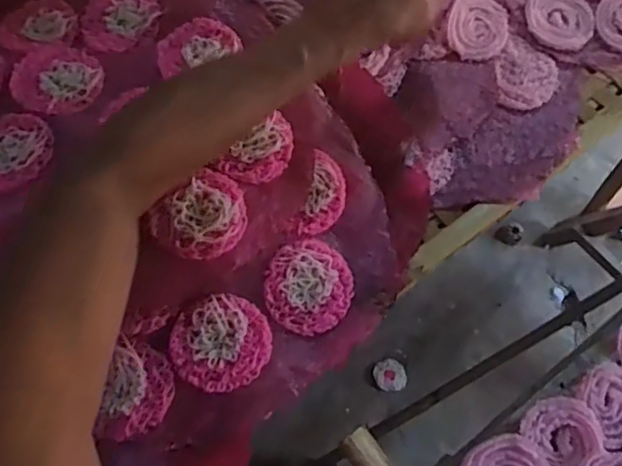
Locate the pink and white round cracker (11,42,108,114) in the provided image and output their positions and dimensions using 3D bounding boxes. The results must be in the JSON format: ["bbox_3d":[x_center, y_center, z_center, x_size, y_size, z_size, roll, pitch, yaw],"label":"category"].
[{"bbox_3d":[-0.232,-0.141,0.551,0.079,0.014,0.072,0,72,-1],"label":"pink and white round cracker"}]

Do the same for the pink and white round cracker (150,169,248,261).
[{"bbox_3d":[-0.089,-0.013,0.505,0.063,0.017,0.076,41,75,11],"label":"pink and white round cracker"}]

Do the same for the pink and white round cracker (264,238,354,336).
[{"bbox_3d":[-0.001,0.047,0.529,0.073,0.019,0.080,0,72,-1],"label":"pink and white round cracker"}]

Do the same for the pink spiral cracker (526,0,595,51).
[{"bbox_3d":[0.264,-0.229,0.640,0.072,0.007,0.075,19,72,5],"label":"pink spiral cracker"}]

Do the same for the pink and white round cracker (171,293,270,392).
[{"bbox_3d":[-0.074,0.091,0.500,0.076,0.013,0.076,0,72,-1],"label":"pink and white round cracker"}]

